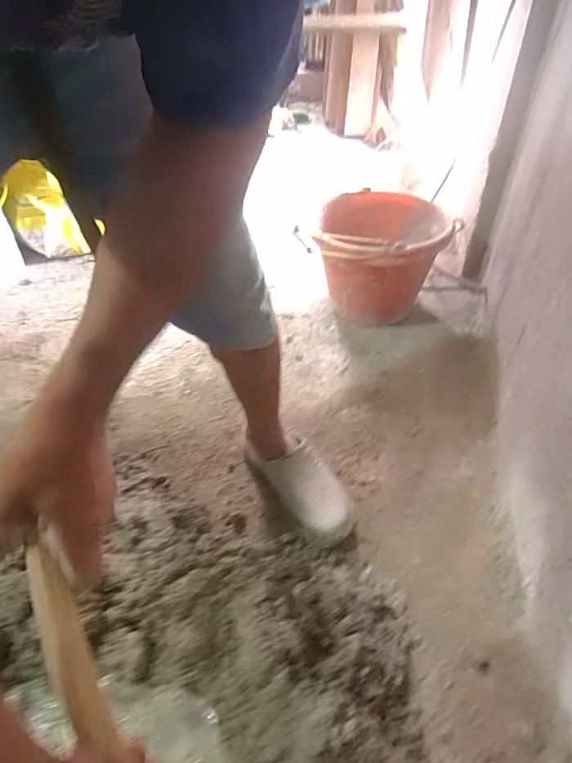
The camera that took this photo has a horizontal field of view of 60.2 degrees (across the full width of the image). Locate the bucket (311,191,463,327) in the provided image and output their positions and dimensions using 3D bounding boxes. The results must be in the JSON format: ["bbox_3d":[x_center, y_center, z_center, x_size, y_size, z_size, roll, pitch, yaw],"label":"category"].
[{"bbox_3d":[0.202,-0.269,1.062,0.252,0.194,0.256,-1,45,1],"label":"bucket"}]

